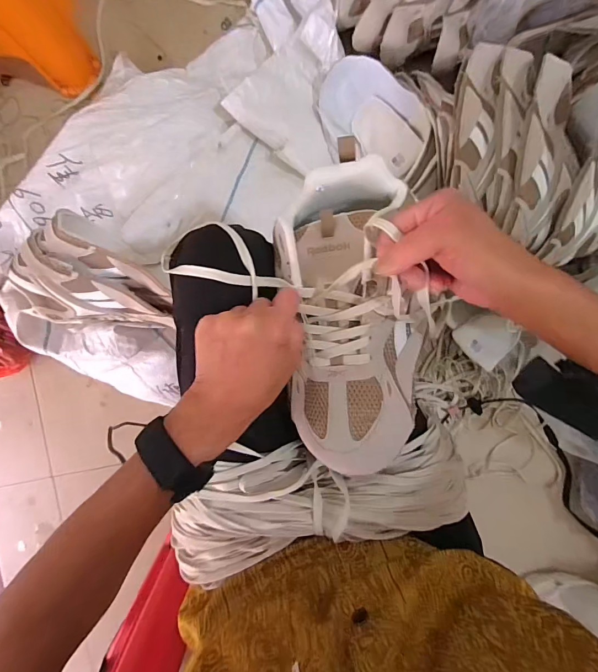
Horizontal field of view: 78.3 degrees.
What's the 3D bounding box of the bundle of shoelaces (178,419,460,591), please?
[{"bbox_3d":[0.015,0.153,0.354,0.291,0.044,0.118,-14,90,1],"label":"bundle of shoelaces"}]

